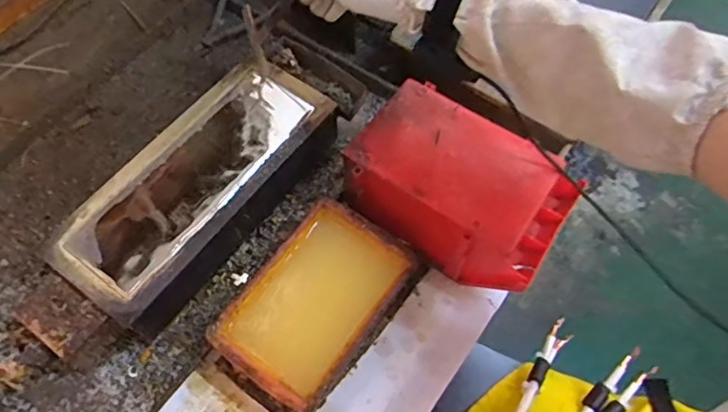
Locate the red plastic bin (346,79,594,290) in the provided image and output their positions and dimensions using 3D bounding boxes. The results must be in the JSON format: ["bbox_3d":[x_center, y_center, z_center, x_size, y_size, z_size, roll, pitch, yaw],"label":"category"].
[{"bbox_3d":[0.107,-0.013,0.607,0.234,0.113,0.155,33,66,15],"label":"red plastic bin"}]

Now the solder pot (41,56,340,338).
[{"bbox_3d":[-0.181,-0.020,0.619,0.163,0.095,0.340,30,66,14],"label":"solder pot"}]

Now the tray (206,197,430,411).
[{"bbox_3d":[-0.049,0.108,0.568,0.137,0.066,0.222,32,66,15],"label":"tray"}]

